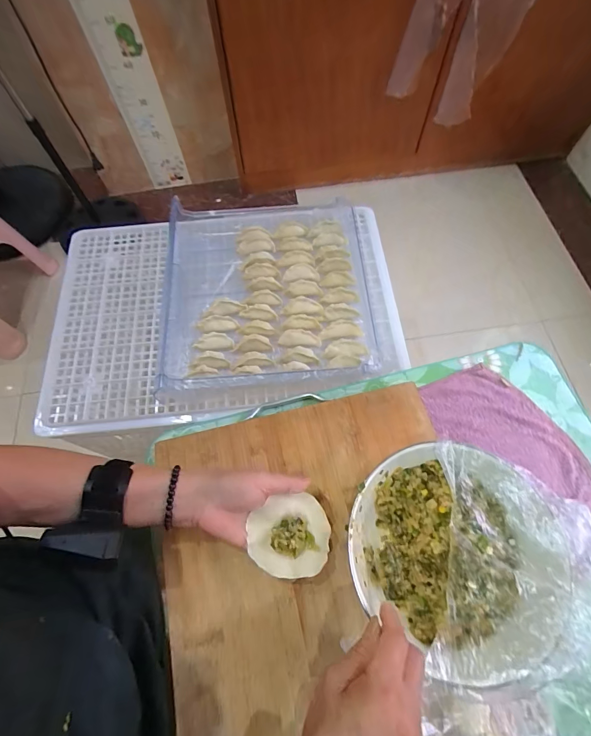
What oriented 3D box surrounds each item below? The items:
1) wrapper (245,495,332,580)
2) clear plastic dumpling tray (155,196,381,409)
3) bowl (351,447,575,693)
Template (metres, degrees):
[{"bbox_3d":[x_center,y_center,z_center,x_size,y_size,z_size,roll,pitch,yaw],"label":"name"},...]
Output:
[{"bbox_3d":[-0.006,0.174,0.370,0.082,0.021,0.075,-10,66,-3],"label":"wrapper"},{"bbox_3d":[-0.058,-0.149,0.677,0.386,0.056,0.406,-5,66,0],"label":"clear plastic dumpling tray"},{"bbox_3d":[0.154,0.180,0.368,0.188,0.086,0.184,-1,66,1],"label":"bowl"}]

